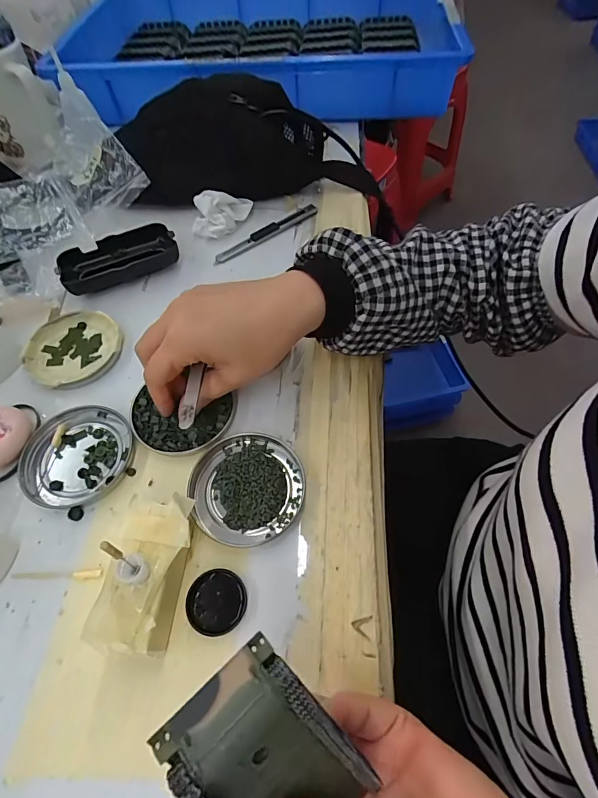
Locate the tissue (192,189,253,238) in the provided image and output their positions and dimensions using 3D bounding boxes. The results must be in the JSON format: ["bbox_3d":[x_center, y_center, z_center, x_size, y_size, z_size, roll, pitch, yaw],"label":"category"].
[{"bbox_3d":[-0.082,-0.200,0.424,0.064,0.028,0.044,-9,60,-4],"label":"tissue"}]

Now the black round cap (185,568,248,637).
[{"bbox_3d":[-0.050,0.123,0.243,0.034,0.008,0.035,-1,59,1],"label":"black round cap"}]

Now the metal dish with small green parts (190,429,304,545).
[{"bbox_3d":[-0.036,0.059,0.279,0.077,0.009,0.076,-1,59,1],"label":"metal dish with small green parts"}]

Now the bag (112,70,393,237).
[{"bbox_3d":[-0.043,-0.274,0.429,0.291,0.091,0.121,13,60,9],"label":"bag"}]

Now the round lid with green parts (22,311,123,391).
[{"bbox_3d":[-0.197,-0.044,0.349,0.078,0.011,0.078,-1,59,1],"label":"round lid with green parts"}]

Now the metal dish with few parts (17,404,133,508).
[{"bbox_3d":[-0.166,0.041,0.297,0.074,0.007,0.077,-1,59,1],"label":"metal dish with few parts"}]

